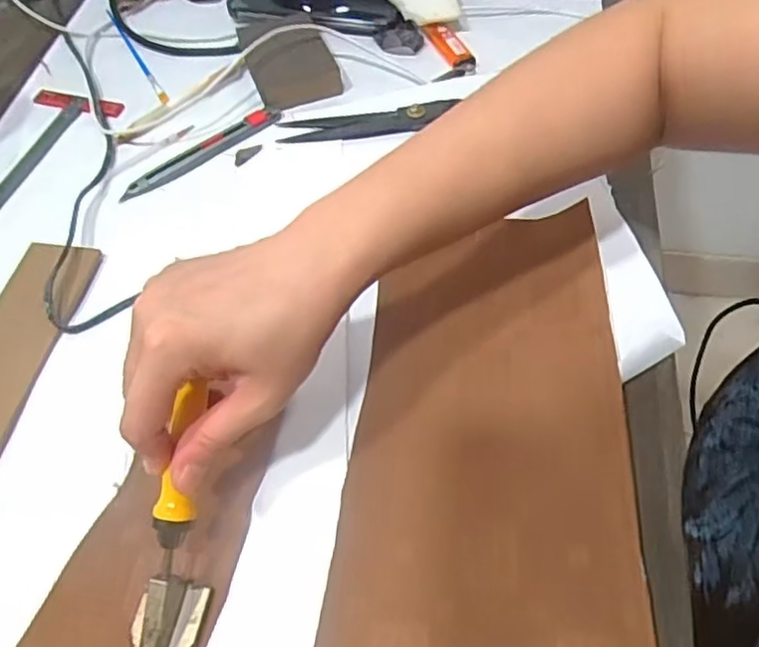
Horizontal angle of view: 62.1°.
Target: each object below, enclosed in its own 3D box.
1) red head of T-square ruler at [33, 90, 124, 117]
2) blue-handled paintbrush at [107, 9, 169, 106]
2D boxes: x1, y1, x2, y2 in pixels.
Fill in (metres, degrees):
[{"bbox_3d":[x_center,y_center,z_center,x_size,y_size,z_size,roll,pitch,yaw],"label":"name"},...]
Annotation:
[{"bbox_3d":[-0.280,-0.205,0.586,0.092,0.012,0.017,14,57,13],"label":"red head of T-square ruler"},{"bbox_3d":[-0.238,-0.263,0.620,0.008,0.011,0.181,-27,58,-14],"label":"blue-handled paintbrush"}]

